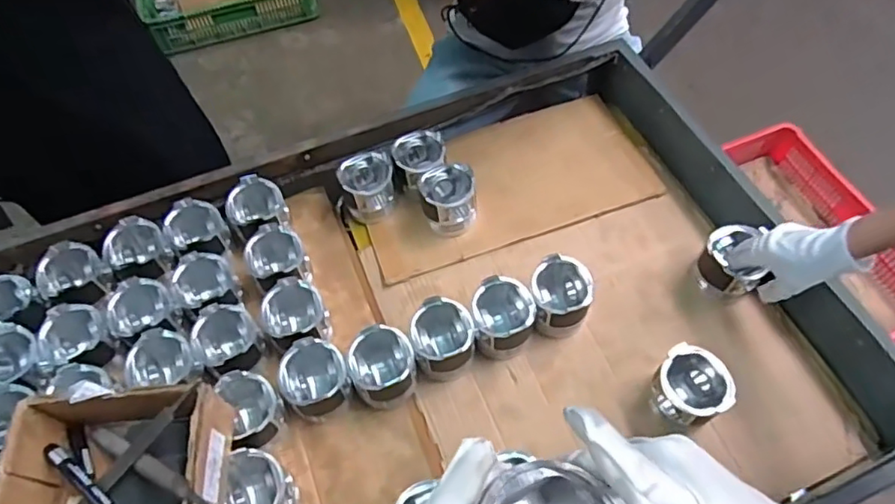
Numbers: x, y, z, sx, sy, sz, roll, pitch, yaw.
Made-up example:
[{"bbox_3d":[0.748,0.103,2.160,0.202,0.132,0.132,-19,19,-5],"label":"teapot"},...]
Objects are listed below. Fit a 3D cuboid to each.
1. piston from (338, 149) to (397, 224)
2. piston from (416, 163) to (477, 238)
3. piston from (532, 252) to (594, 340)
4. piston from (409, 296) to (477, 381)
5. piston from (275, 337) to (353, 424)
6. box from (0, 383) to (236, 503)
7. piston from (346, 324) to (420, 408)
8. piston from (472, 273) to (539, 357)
[{"bbox_3d":[-0.124,-0.100,0.930,0.080,0.083,0.081,-1,58,1],"label":"piston"},{"bbox_3d":[0.001,-0.079,0.899,0.084,0.075,0.083,-10,58,-4],"label":"piston"},{"bbox_3d":[0.156,0.058,0.811,0.085,0.081,0.105,11,59,9],"label":"piston"},{"bbox_3d":[-0.005,0.116,0.780,0.081,0.086,0.084,-1,58,1],"label":"piston"},{"bbox_3d":[-0.169,0.165,0.754,0.084,0.091,0.083,-23,60,-12],"label":"piston"},{"bbox_3d":[-0.340,0.232,0.609,0.199,0.093,0.154,-6,58,-2],"label":"box"},{"bbox_3d":[-0.082,0.152,0.763,0.081,0.096,0.082,-1,58,1],"label":"piston"},{"bbox_3d":[0.077,0.090,0.789,0.086,0.092,0.080,-1,58,1],"label":"piston"}]

